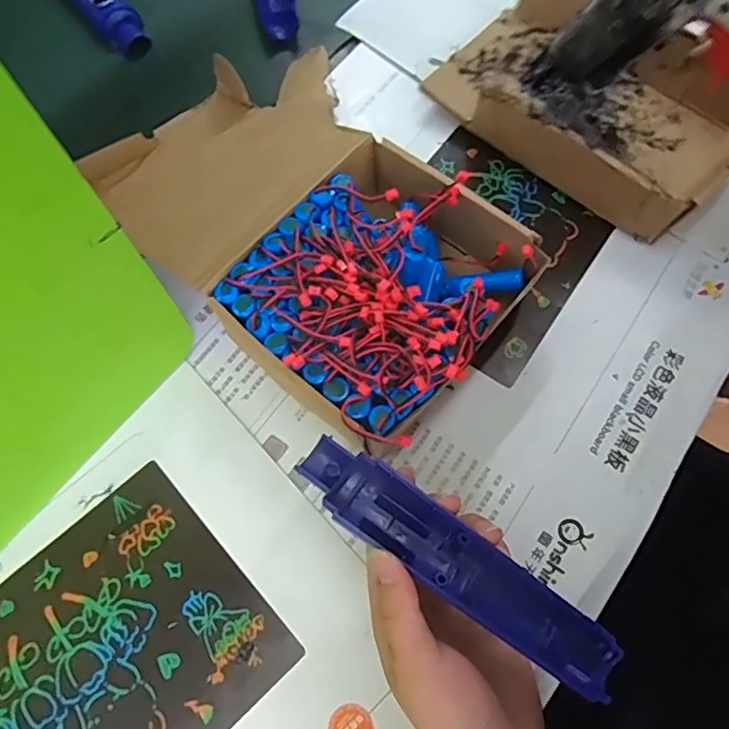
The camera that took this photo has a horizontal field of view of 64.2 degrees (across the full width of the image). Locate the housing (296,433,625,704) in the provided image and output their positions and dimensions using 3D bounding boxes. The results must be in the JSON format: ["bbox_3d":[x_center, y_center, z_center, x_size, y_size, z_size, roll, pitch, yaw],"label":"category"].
[{"bbox_3d":[0.042,0.092,0.277,0.165,0.020,0.034,35,72,12],"label":"housing"}]

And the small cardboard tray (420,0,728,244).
[{"bbox_3d":[0.170,-0.208,0.437,0.212,0.058,0.151,39,73,13],"label":"small cardboard tray"}]

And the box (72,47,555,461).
[{"bbox_3d":[-0.035,-0.110,0.392,0.311,0.062,0.214,43,74,15],"label":"box"}]

